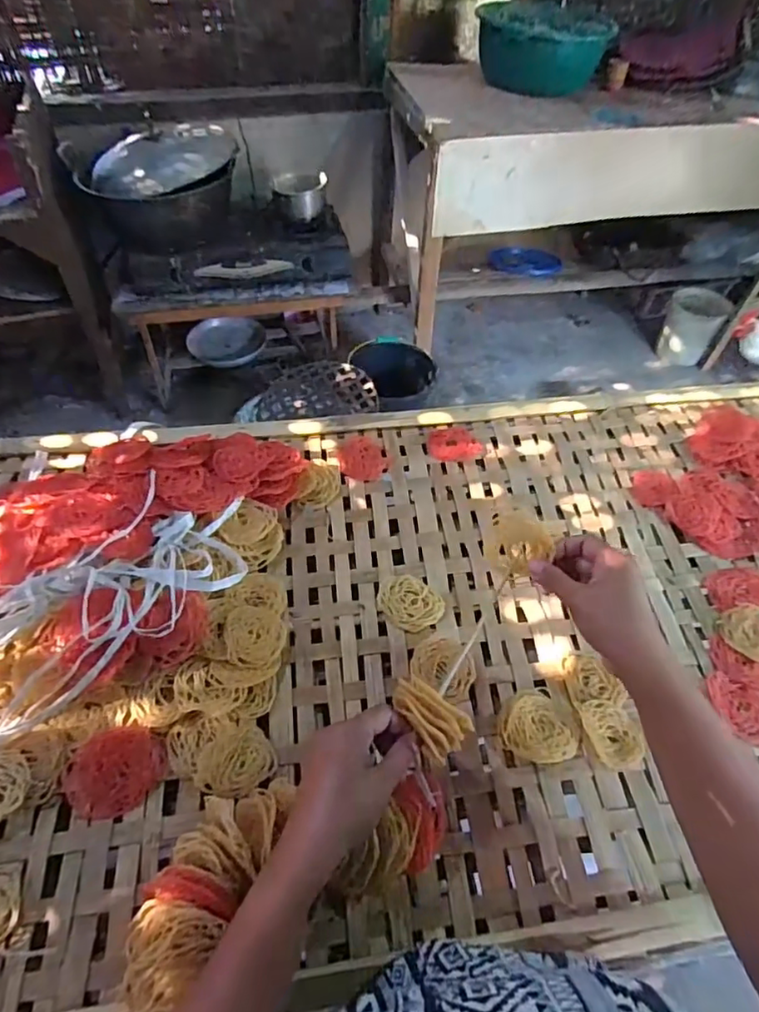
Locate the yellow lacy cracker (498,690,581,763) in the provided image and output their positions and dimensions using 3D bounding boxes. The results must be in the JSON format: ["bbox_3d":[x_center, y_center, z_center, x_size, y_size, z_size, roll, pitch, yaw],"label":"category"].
[{"bbox_3d":[0.150,0.210,0.532,0.067,0.014,0.068,1,51,-1],"label":"yellow lacy cracker"}]

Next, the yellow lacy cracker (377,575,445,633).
[{"bbox_3d":[0.032,0.105,0.614,0.072,0.006,0.059,38,59,25],"label":"yellow lacy cracker"}]

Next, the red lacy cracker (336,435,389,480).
[{"bbox_3d":[-0.022,-0.066,0.741,0.064,0.005,0.078,-6,52,-7],"label":"red lacy cracker"}]

